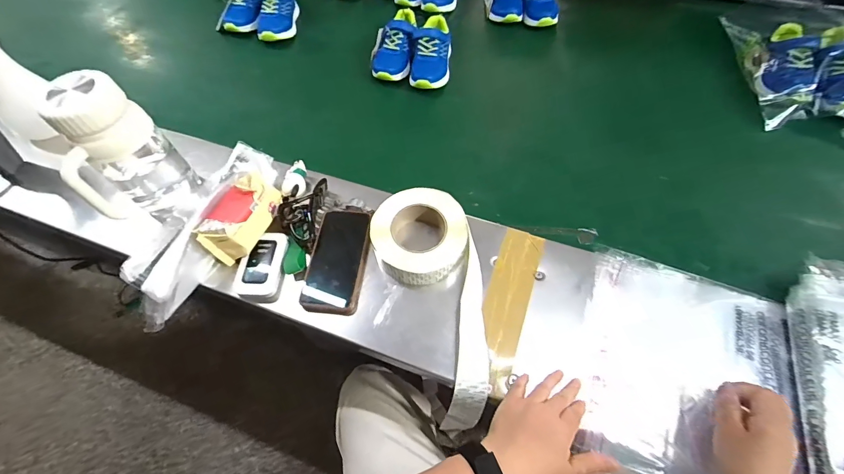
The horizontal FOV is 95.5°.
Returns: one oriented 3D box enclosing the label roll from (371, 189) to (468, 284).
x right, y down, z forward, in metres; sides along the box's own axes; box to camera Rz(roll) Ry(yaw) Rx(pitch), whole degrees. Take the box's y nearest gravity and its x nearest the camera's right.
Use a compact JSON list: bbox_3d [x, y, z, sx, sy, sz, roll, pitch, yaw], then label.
[{"bbox_3d":[-0.004,0.000,0.557,0.131,0.053,0.136,-1,60,2],"label":"label roll"}]

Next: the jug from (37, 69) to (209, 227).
[{"bbox_3d":[-0.429,-0.109,0.542,0.092,0.217,0.135,33,66,20],"label":"jug"}]

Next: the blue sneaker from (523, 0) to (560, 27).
[{"bbox_3d":[0.259,-0.555,0.873,0.064,0.064,0.176,-3,59,1],"label":"blue sneaker"}]

